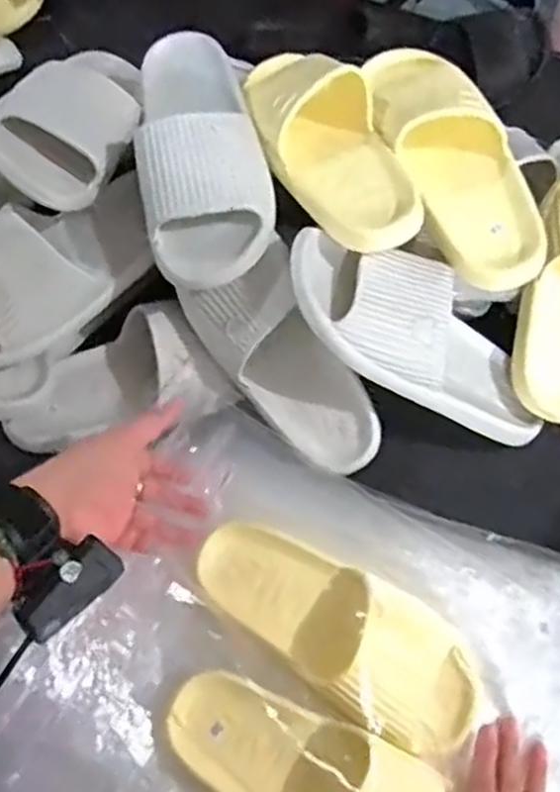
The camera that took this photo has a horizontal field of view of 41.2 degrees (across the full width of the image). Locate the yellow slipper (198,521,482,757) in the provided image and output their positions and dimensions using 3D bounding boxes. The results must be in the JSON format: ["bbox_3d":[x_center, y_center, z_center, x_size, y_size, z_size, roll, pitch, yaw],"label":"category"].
[{"bbox_3d":[0.045,0.177,0.577,0.240,0.067,0.094,31,68,15],"label":"yellow slipper"}]

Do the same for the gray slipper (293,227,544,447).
[{"bbox_3d":[0.127,-0.047,0.650,0.281,0.067,0.114,33,64,-23],"label":"gray slipper"}]

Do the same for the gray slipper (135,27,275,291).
[{"bbox_3d":[-0.073,-0.221,0.652,0.104,0.063,0.248,-10,66,-6],"label":"gray slipper"}]

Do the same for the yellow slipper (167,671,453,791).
[{"bbox_3d":[0.025,0.277,0.532,0.225,0.058,0.095,27,67,10],"label":"yellow slipper"}]

